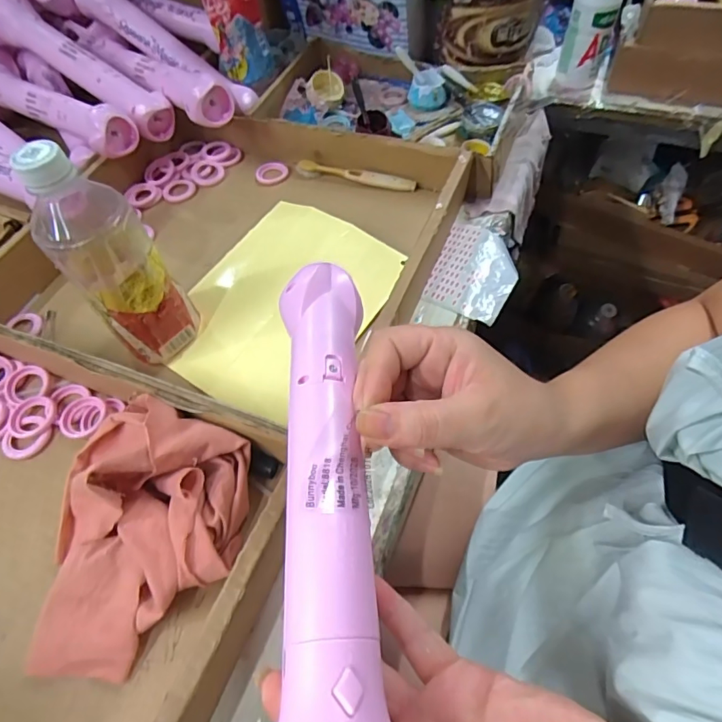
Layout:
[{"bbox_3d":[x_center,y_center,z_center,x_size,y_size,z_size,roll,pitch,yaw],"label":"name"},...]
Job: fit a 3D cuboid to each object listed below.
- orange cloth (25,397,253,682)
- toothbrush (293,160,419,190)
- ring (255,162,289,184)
[{"bbox_3d":[-0.148,0.107,0.316,0.134,0.068,0.169,1,58,4],"label":"orange cloth"},{"bbox_3d":[-0.007,-0.208,0.541,0.137,0.016,0.011,14,59,12],"label":"toothbrush"},{"bbox_3d":[-0.103,-0.217,0.557,0.035,0.007,0.034,-2,58,2],"label":"ring"}]

